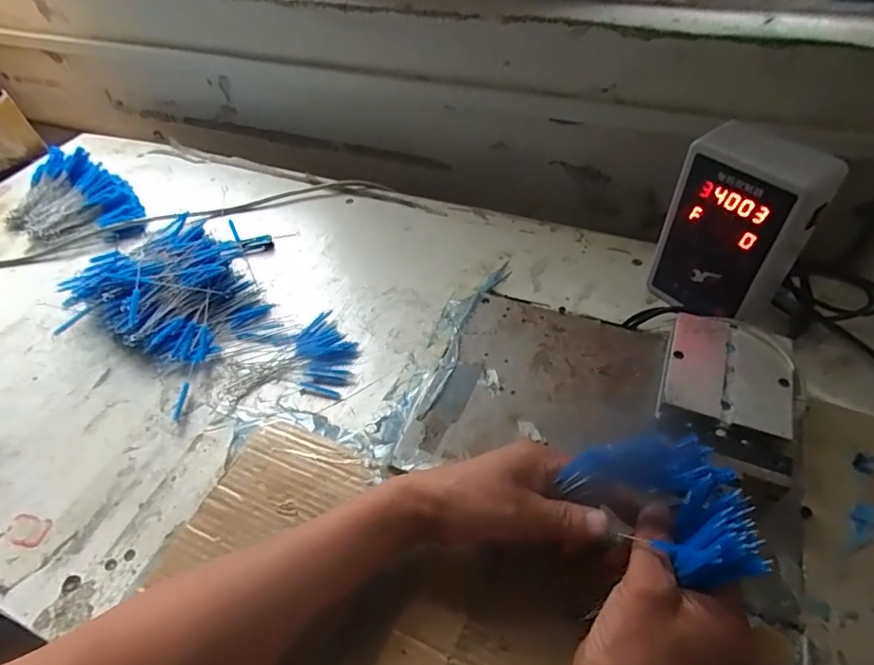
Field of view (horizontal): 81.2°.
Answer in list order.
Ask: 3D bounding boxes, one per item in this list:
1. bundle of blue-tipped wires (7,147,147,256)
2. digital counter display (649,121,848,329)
[{"bbox_3d":[-0.514,-0.181,0.708,0.240,0.053,0.141,33,57,30],"label":"bundle of blue-tipped wires"},{"bbox_3d":[0.274,-0.086,0.479,0.059,0.184,0.109,-23,50,-16],"label":"digital counter display"}]

